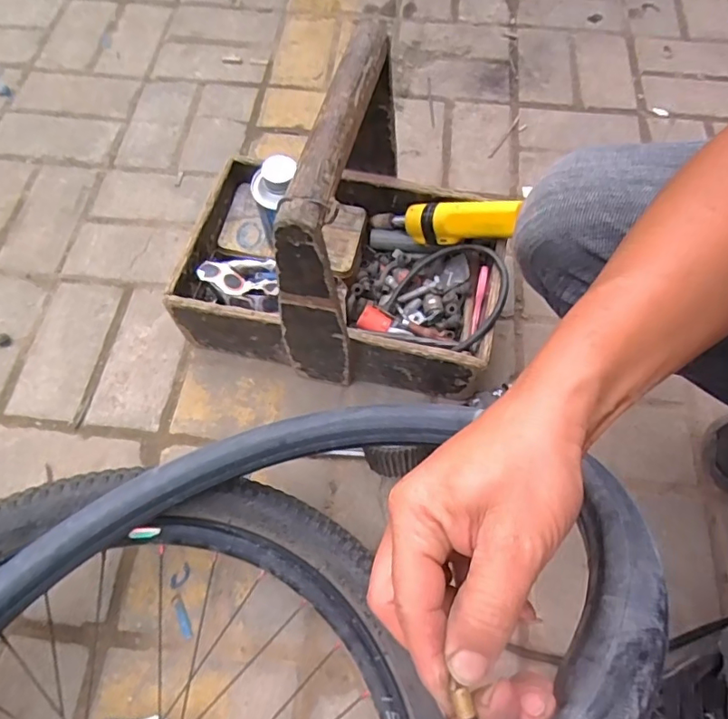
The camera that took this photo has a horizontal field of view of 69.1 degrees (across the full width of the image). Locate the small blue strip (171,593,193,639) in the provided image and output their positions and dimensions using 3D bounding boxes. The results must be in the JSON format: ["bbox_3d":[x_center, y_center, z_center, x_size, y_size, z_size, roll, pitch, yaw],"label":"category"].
[{"bbox_3d":[-0.179,0.252,0.519,0.010,0.004,0.043,-25,67,-11],"label":"small blue strip"}]

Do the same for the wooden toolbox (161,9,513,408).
[{"bbox_3d":[-0.021,-0.137,0.557,0.348,0.292,0.237,14,65,6],"label":"wooden toolbox"}]

